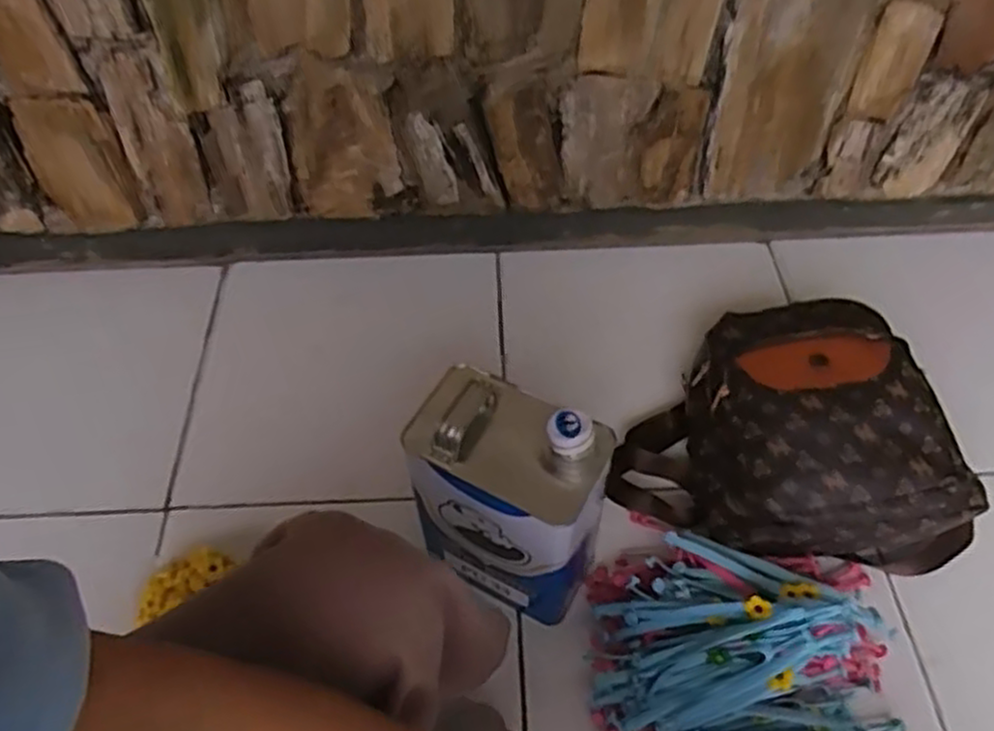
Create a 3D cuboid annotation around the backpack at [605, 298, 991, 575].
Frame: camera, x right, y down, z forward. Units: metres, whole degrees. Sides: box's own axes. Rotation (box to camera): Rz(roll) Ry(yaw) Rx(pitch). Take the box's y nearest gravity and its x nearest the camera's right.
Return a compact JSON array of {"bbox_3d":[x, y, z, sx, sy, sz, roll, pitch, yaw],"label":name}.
[{"bbox_3d":[0.325,0.068,0.843,0.374,0.155,0.271,1,53,2],"label":"backpack"}]

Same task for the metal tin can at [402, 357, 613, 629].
[{"bbox_3d":[0.012,0.134,0.744,0.172,0.265,0.119,17,56,14],"label":"metal tin can"}]

